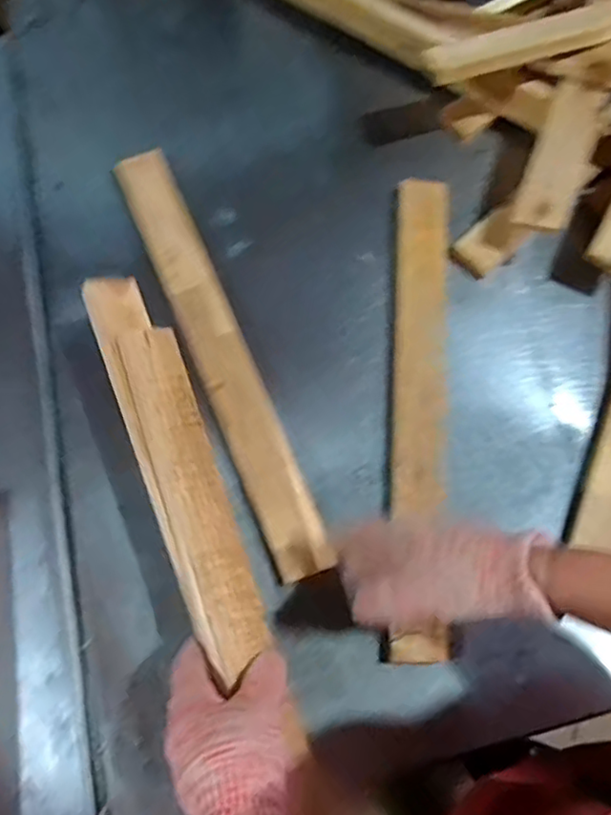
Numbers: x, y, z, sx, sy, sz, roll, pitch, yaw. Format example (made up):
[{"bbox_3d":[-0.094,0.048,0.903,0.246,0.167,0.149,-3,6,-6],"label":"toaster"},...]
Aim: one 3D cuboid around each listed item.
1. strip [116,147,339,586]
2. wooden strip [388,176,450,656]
[{"bbox_3d":[-0.092,-0.068,0.647,0.058,0.020,0.494,-21,69,-10],"label":"strip"},{"bbox_3d":[0.116,-0.015,0.637,0.053,0.020,0.500,4,70,1],"label":"wooden strip"}]

